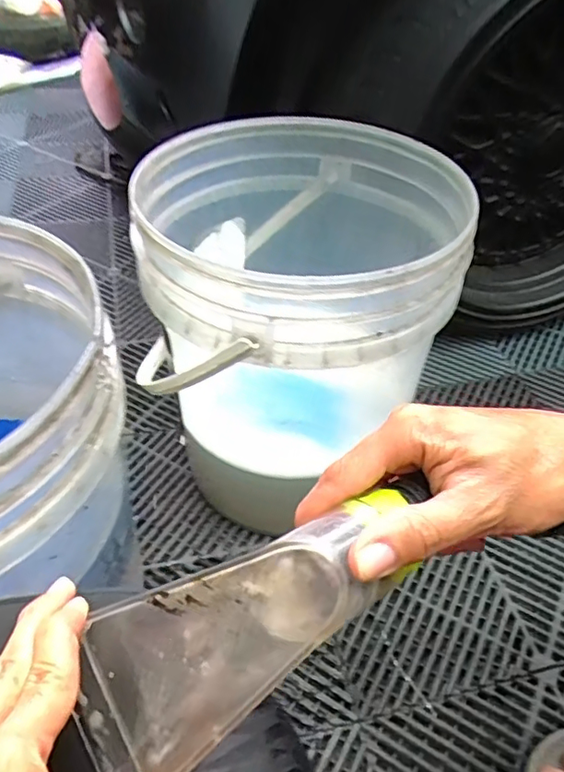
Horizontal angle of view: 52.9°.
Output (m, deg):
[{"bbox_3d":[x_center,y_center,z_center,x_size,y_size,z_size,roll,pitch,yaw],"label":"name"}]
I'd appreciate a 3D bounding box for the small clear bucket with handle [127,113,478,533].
[{"bbox_3d":[0.017,-0.063,0.608,0.278,0.337,0.294,1,46,-1],"label":"small clear bucket with handle"}]

